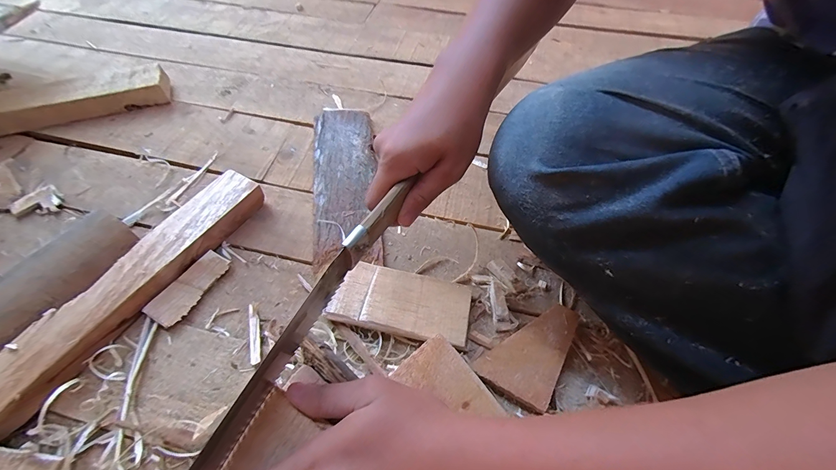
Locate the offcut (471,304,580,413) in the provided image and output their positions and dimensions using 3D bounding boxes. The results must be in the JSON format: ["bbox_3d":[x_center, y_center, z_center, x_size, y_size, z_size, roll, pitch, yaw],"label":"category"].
[{"bbox_3d":[0.098,0.097,0.314,0.060,0.016,0.092,28,61,17],"label":"offcut"}]

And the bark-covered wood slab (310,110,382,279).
[{"bbox_3d":[-0.087,-0.065,0.418,0.072,0.018,0.231,-6,56,-4],"label":"bark-covered wood slab"}]

